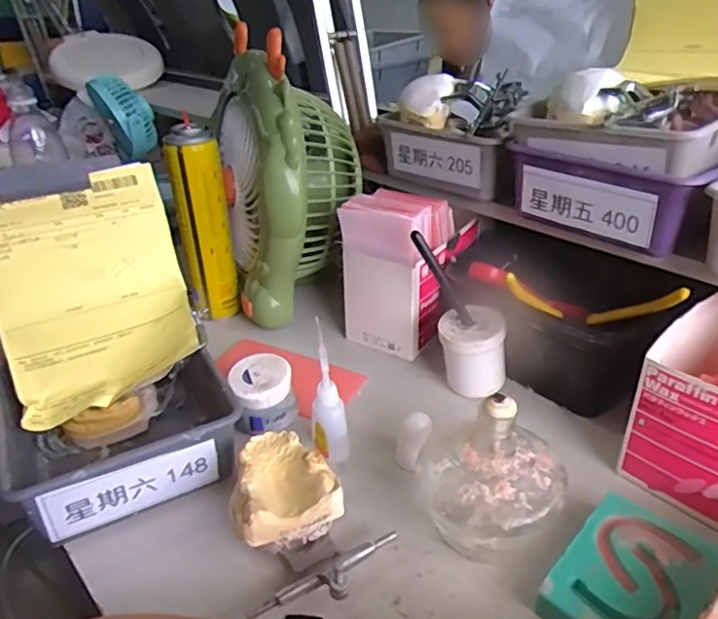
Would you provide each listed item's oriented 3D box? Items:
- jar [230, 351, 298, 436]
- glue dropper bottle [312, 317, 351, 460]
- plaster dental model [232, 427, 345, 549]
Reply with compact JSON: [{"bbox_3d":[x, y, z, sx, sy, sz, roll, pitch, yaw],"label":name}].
[{"bbox_3d":[-0.078,0.069,0.480,0.049,0.045,0.045,-2,30,1],"label":"jar"},{"bbox_3d":[-0.024,0.064,0.439,0.022,0.106,0.028,-19,34,-25],"label":"glue dropper bottle"},{"bbox_3d":[-0.052,0.120,0.388,0.065,0.041,0.066,-13,32,-17],"label":"plaster dental model"}]

